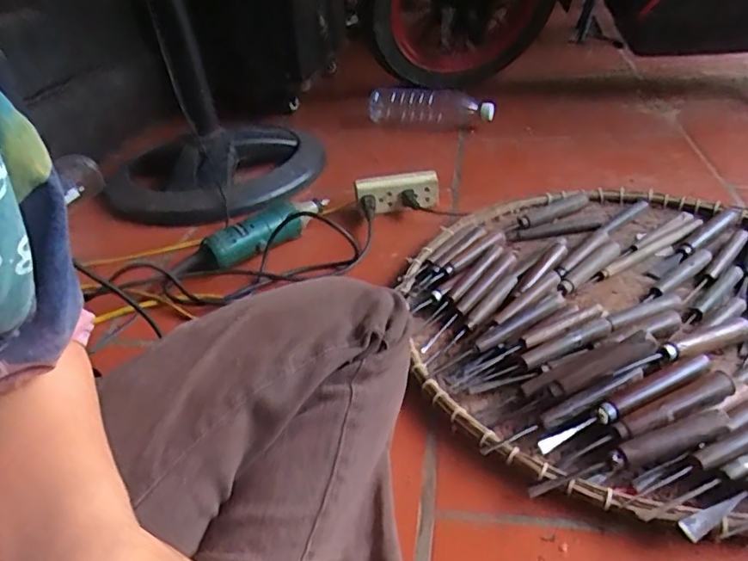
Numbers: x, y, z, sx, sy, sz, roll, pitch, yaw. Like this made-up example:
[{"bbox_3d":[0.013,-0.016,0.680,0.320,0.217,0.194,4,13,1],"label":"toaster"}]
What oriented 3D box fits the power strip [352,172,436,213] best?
[{"bbox_3d":[0.035,-0.136,0.892,0.123,0.054,0.030,-8,34,-2],"label":"power strip"}]

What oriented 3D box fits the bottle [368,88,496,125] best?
[{"bbox_3d":[0.105,-0.366,1.194,0.289,0.074,0.063,12,38,25],"label":"bottle"}]

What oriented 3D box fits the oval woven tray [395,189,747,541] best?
[{"bbox_3d":[0.292,0.027,0.621,0.525,0.044,0.519,19,41,32],"label":"oval woven tray"}]

